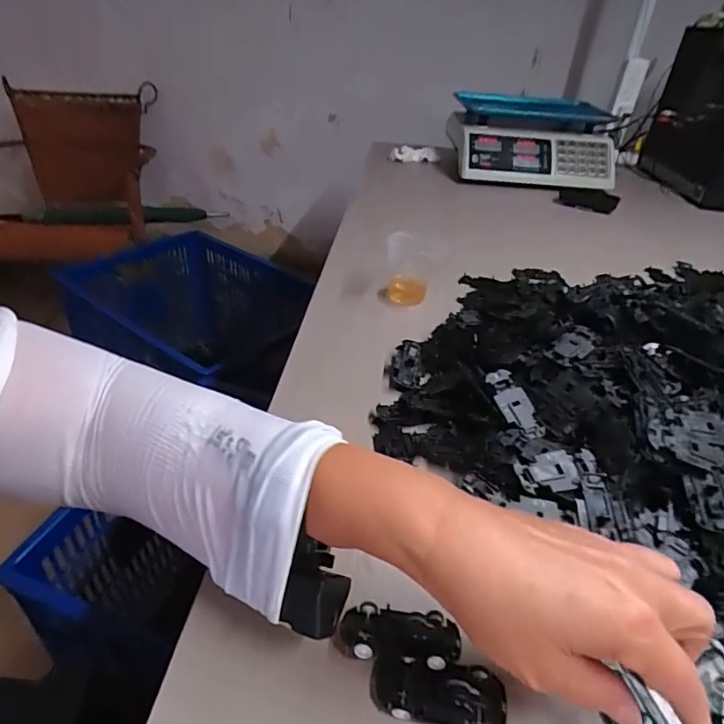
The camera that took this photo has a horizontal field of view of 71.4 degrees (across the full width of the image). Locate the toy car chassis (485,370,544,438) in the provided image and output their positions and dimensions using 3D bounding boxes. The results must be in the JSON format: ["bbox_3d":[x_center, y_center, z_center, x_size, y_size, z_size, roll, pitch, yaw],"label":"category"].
[{"bbox_3d":[0.129,0.036,0.425,0.028,0.006,0.063,-17,66,-26],"label":"toy car chassis"}]

